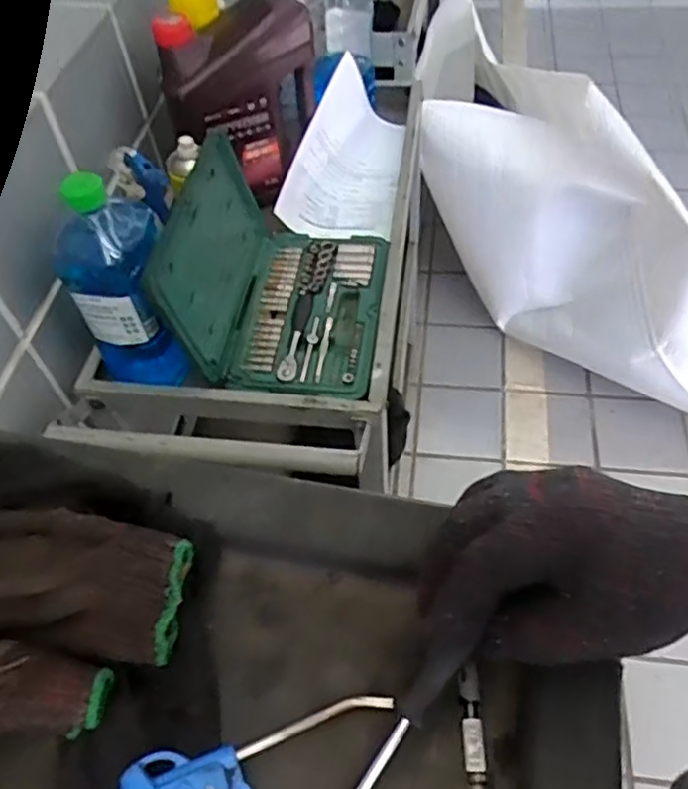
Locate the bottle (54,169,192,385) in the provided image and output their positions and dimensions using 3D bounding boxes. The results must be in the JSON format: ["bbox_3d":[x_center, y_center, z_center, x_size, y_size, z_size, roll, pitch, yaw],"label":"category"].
[{"bbox_3d":[-0.244,-0.120,0.731,0.104,0.232,0.106,-13,53,-5],"label":"bottle"}]

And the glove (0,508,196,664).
[{"bbox_3d":[-0.179,0.100,0.366,0.190,0.039,0.066,5,54,8],"label":"glove"}]

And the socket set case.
[{"bbox_3d":[-0.076,-0.162,0.819,0.233,0.151,0.302,2,53,6],"label":"socket set case"}]

